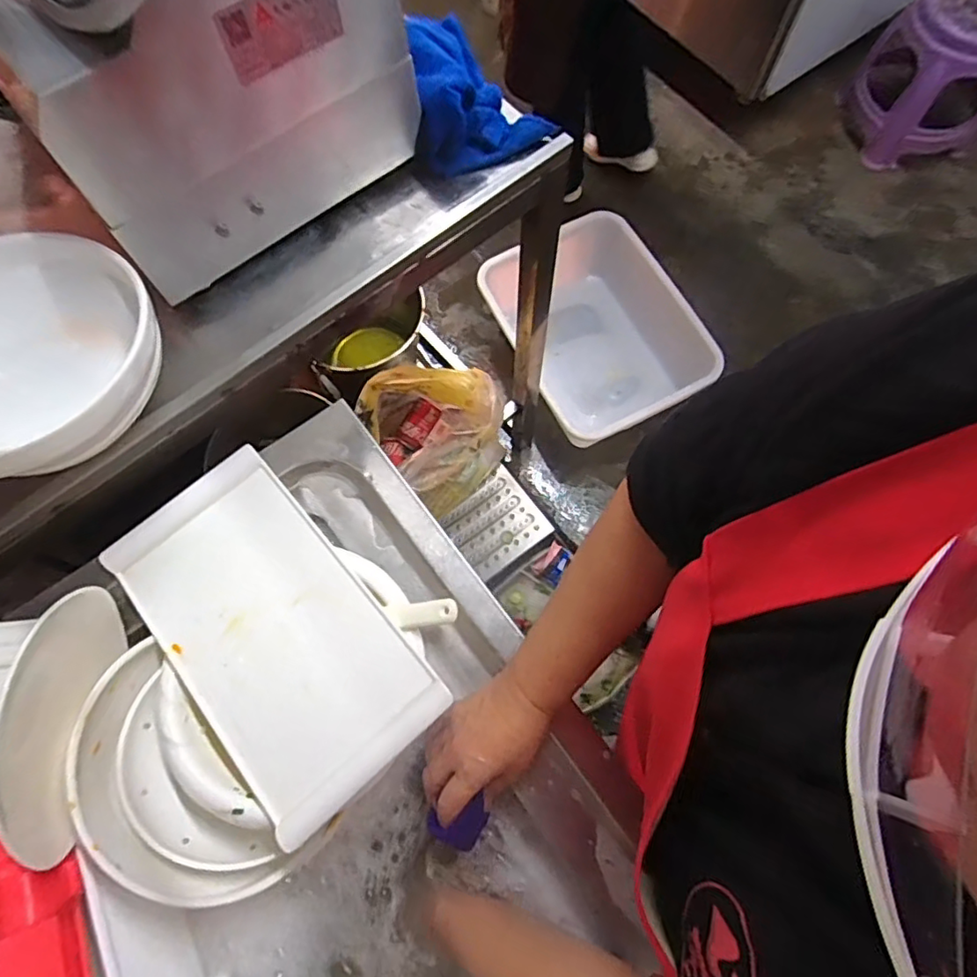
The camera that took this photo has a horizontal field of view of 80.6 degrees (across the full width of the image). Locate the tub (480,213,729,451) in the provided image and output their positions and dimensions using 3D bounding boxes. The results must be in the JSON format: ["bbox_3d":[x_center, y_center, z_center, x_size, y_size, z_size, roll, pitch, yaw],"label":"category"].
[{"bbox_3d":[0.258,-0.384,1.428,0.396,0.212,0.479,-26,73,-6],"label":"tub"}]

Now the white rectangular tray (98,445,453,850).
[{"bbox_3d":[-0.200,0.124,0.528,0.173,0.025,0.326,-42,76,-10],"label":"white rectangular tray"}]

